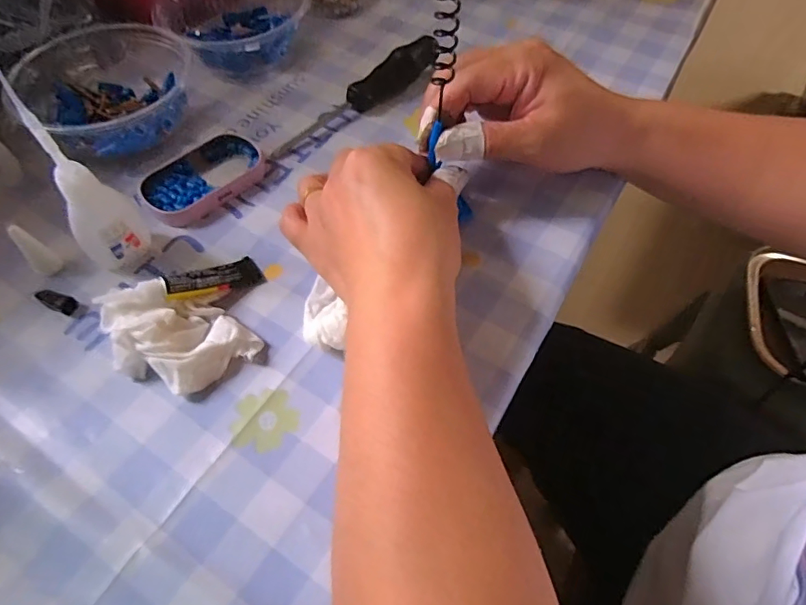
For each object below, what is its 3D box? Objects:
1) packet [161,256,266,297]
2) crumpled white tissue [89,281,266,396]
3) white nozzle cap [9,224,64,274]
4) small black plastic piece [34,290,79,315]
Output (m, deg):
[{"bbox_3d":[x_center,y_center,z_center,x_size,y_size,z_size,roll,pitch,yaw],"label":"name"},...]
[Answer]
[{"bbox_3d":[-0.106,-0.013,0.283,0.052,0.007,0.022,-15,55,-38],"label":"packet"},{"bbox_3d":[-0.117,0.015,0.260,0.061,0.026,0.060,-31,62,-20],"label":"crumpled white tissue"},{"bbox_3d":[-0.208,-0.029,0.284,0.011,0.034,0.013,38,64,21],"label":"white nozzle cap"},{"bbox_3d":[-0.194,-0.001,0.281,0.021,0.009,0.009,19,58,11],"label":"small black plastic piece"}]

